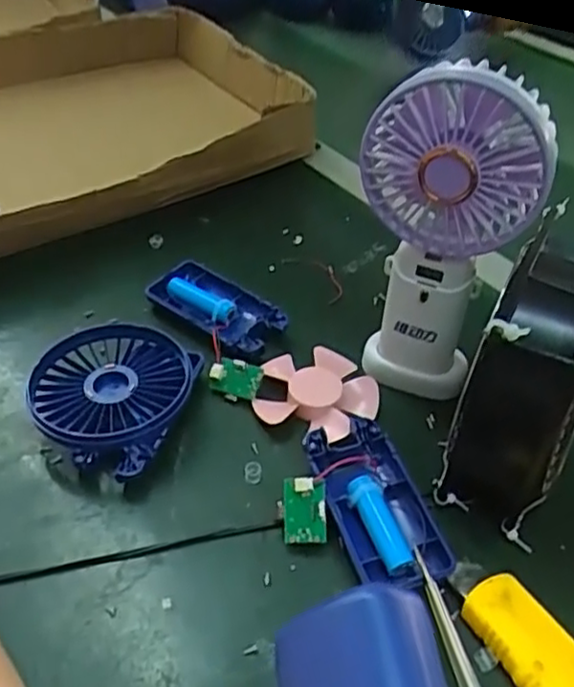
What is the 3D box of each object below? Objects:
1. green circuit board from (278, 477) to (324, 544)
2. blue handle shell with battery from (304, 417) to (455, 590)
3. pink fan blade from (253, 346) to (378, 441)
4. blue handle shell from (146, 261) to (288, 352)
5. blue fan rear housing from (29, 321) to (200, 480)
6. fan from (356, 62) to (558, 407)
[{"bbox_3d":[0.007,0.081,0.336,0.023,0.005,0.030,-5,73,11],"label":"green circuit board"},{"bbox_3d":[0.043,0.076,0.343,0.045,0.016,0.093,-11,44,-16],"label":"blue handle shell with battery"},{"bbox_3d":[0.018,0.027,0.404,0.069,0.010,0.066,2,42,-2],"label":"pink fan blade"},{"bbox_3d":[-0.047,-0.024,0.456,0.092,0.014,0.046,33,50,29],"label":"blue handle shell"},{"bbox_3d":[-0.097,0.028,0.383,0.084,0.032,0.086,2,42,-2],"label":"blue fan rear housing"},{"bbox_3d":[0.080,-0.054,0.361,0.083,0.184,0.042,21,45,19],"label":"fan"}]

